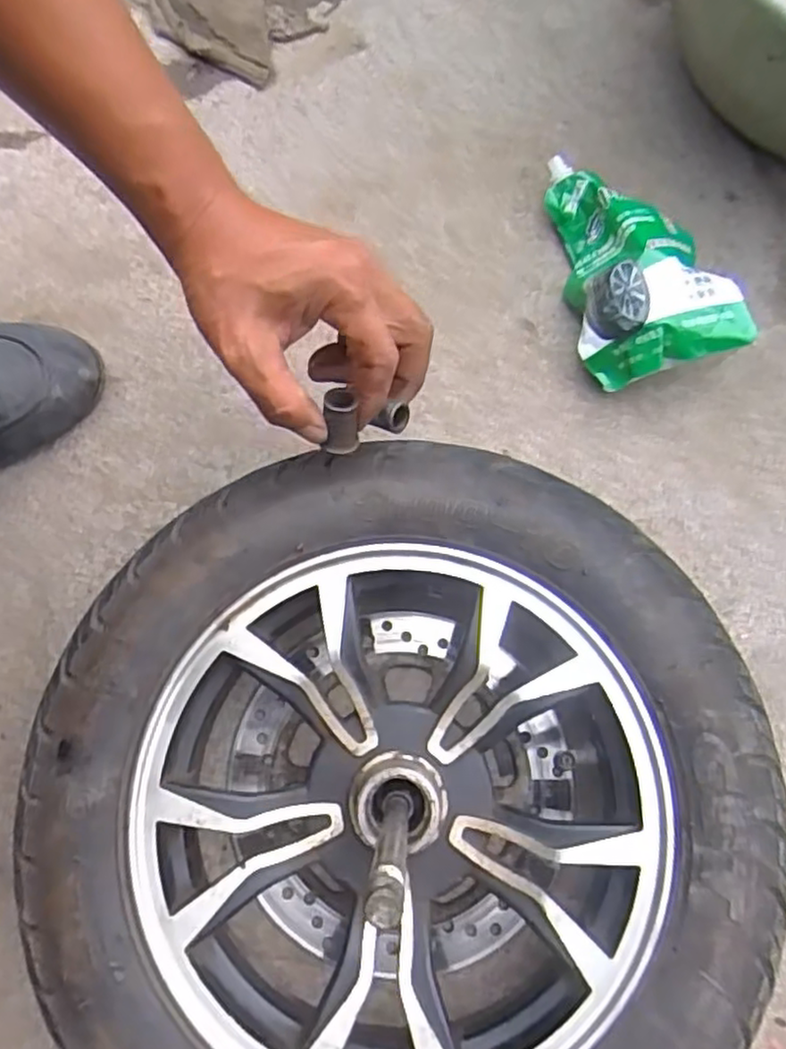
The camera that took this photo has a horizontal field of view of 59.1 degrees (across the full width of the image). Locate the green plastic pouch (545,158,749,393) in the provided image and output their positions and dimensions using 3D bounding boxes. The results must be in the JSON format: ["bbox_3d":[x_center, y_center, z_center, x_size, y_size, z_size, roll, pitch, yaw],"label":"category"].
[{"bbox_3d":[0.170,-0.193,0.504,0.099,0.063,0.186,-15,76,-3],"label":"green plastic pouch"}]

